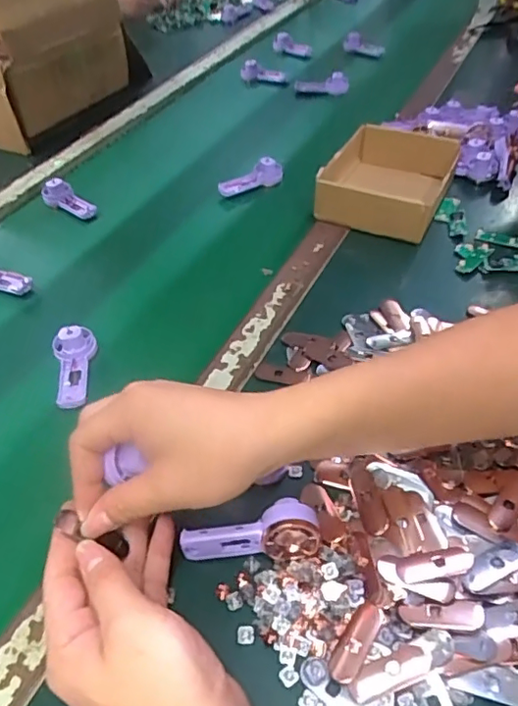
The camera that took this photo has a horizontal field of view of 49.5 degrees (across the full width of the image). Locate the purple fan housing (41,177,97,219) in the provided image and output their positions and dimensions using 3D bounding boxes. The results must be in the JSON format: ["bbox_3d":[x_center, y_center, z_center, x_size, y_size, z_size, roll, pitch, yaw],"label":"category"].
[{"bbox_3d":[-0.248,-0.201,0.731,0.089,0.024,0.031,29,53,28],"label":"purple fan housing"}]

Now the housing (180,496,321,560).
[{"bbox_3d":[-0.006,0.124,0.389,0.093,0.033,0.030,-5,45,-1],"label":"housing"}]

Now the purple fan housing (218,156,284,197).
[{"bbox_3d":[-0.012,-0.235,0.751,0.088,0.034,0.025,-15,46,-11],"label":"purple fan housing"}]

